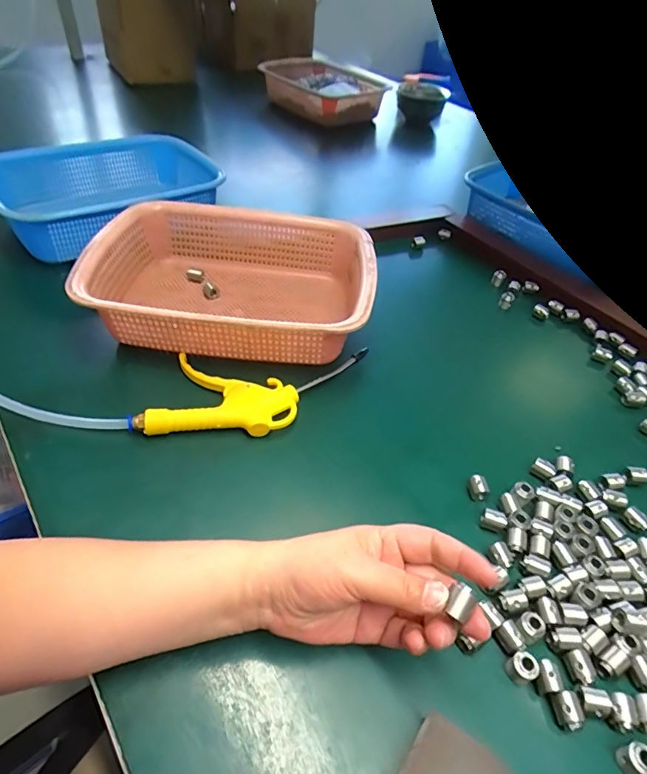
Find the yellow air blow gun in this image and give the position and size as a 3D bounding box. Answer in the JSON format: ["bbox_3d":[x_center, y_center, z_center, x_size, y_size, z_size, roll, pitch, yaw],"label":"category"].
[{"bbox_3d":[-0.061,0.002,0.444,0.206,0.018,0.106,1,46,-5],"label":"yellow air blow gun"}]

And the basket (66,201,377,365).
[{"bbox_3d":[-0.093,-0.114,0.509,0.282,0.078,0.206,7,46,2],"label":"basket"}]

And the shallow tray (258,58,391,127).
[{"bbox_3d":[0.005,-0.651,1.008,0.251,0.068,0.194,33,52,24],"label":"shallow tray"}]

